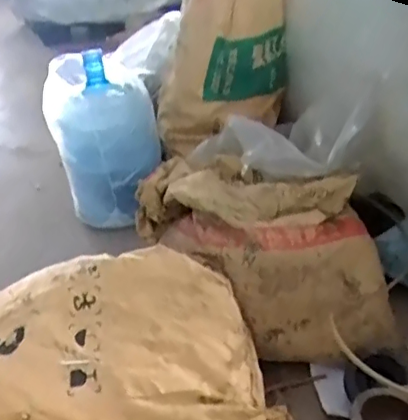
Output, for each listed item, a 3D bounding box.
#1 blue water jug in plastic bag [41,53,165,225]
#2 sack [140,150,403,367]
[{"bbox_3d":[-0.271,-0.190,1.624,0.281,0.438,0.248,-10,30,-5],"label":"blue water jug in plastic bag"},{"bbox_3d":[0.127,0.066,1.203,0.385,0.259,0.493,-18,32,-17],"label":"sack"}]

